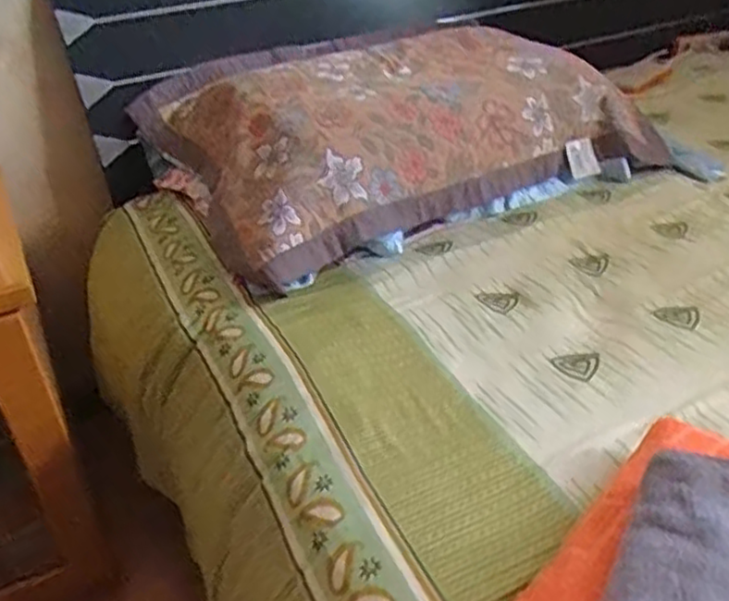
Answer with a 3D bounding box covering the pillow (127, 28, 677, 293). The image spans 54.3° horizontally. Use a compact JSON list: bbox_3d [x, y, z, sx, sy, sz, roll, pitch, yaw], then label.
[{"bbox_3d":[0.050,-0.276,1.111,0.703,0.188,0.436,-21,37,-21],"label":"pillow"}]

